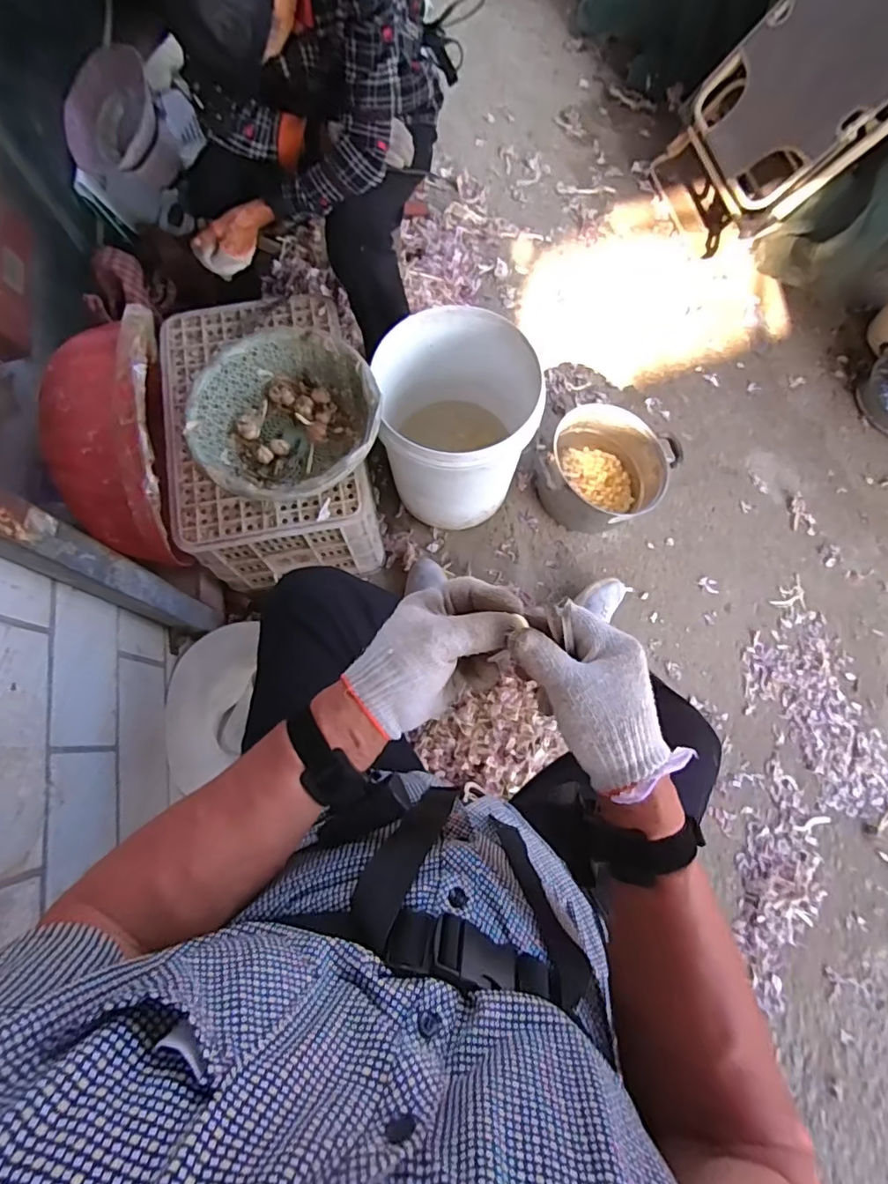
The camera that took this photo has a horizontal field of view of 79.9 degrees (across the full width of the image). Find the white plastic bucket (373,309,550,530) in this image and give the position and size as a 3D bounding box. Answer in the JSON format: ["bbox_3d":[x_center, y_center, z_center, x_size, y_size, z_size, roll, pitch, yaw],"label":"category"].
[{"bbox_3d":[0.021,-0.350,1.180,0.287,0.396,0.353,-8,75,-1],"label":"white plastic bucket"}]

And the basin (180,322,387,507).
[{"bbox_3d":[-0.294,-0.319,1.016,0.330,0.136,0.357,0,75,1],"label":"basin"}]

